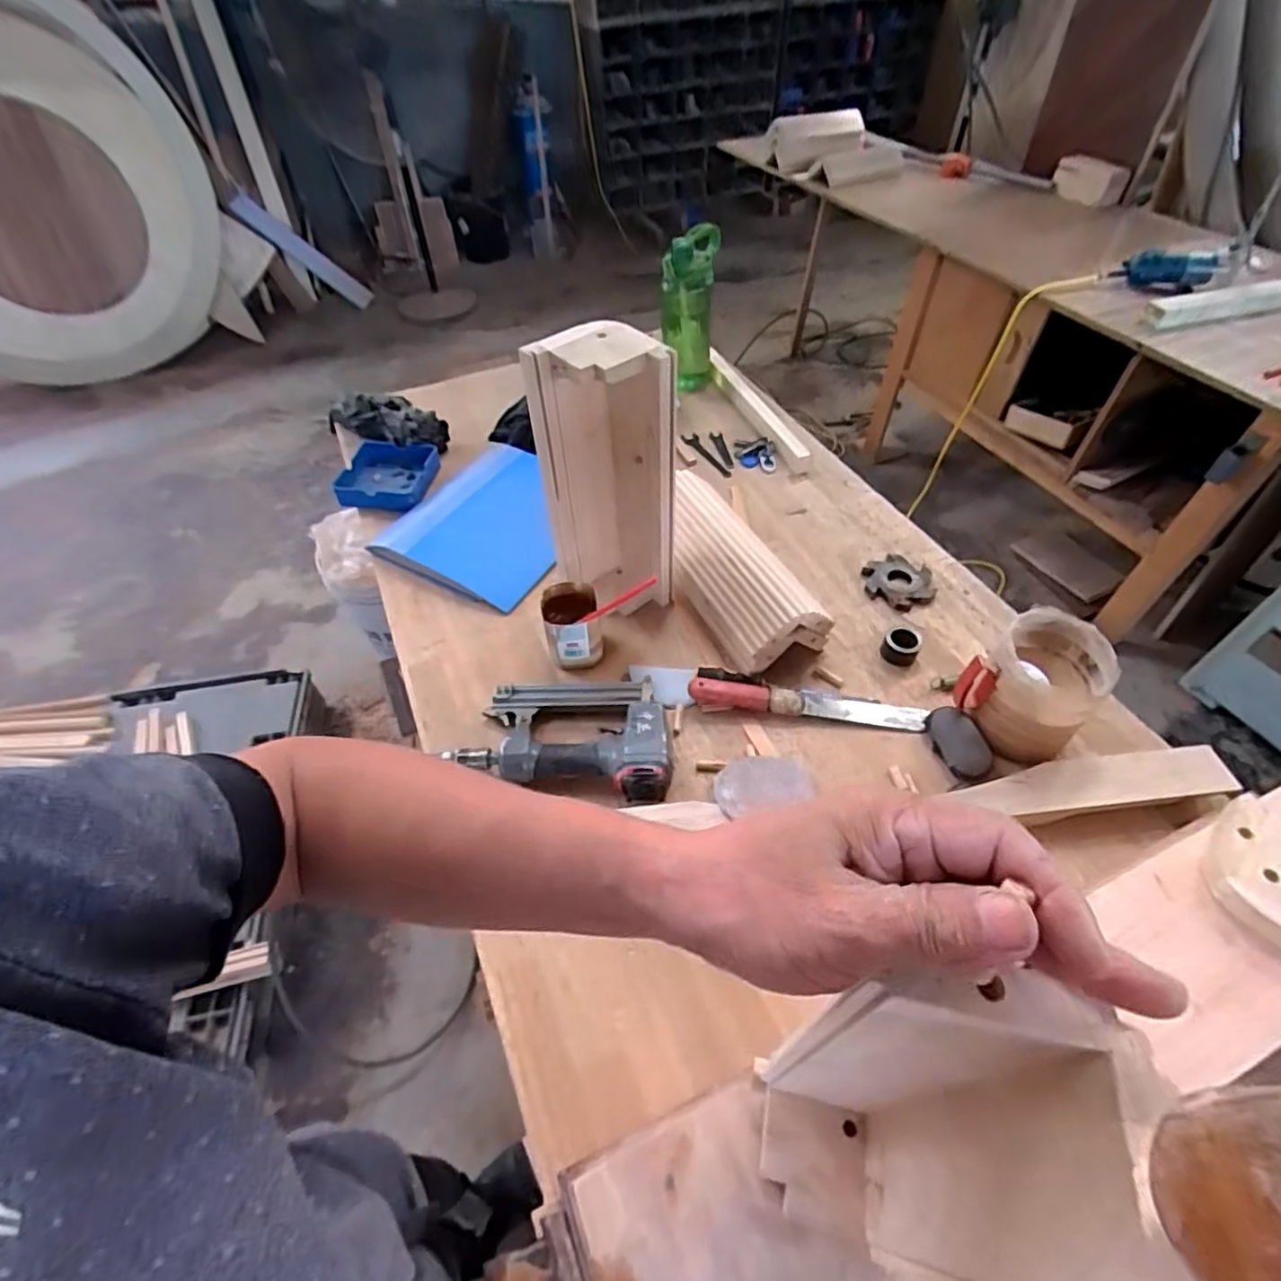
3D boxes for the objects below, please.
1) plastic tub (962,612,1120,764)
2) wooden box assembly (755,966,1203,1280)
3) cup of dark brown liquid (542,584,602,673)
[{"bbox_3d":[0.464,0.055,0.748,0.116,0.133,0.124,28,57,22],"label":"plastic tub"},{"bbox_3d":[0.129,0.268,0.335,0.080,0.350,0.092,9,52,9],"label":"wooden box assembly"},{"bbox_3d":[-0.089,-0.018,0.846,0.078,0.093,0.080,-8,51,-4],"label":"cup of dark brown liquid"}]

